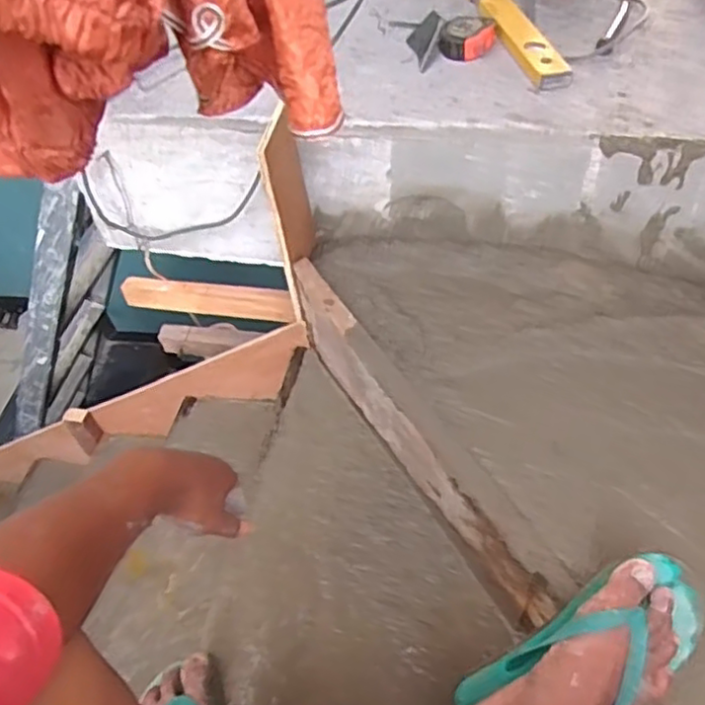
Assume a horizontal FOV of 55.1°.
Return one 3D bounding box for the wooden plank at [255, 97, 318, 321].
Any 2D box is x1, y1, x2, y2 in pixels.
[{"bbox_3d":[-0.088,-0.216,1.013,0.017,0.310,0.143,5,51,11],"label":"wooden plank"}]

